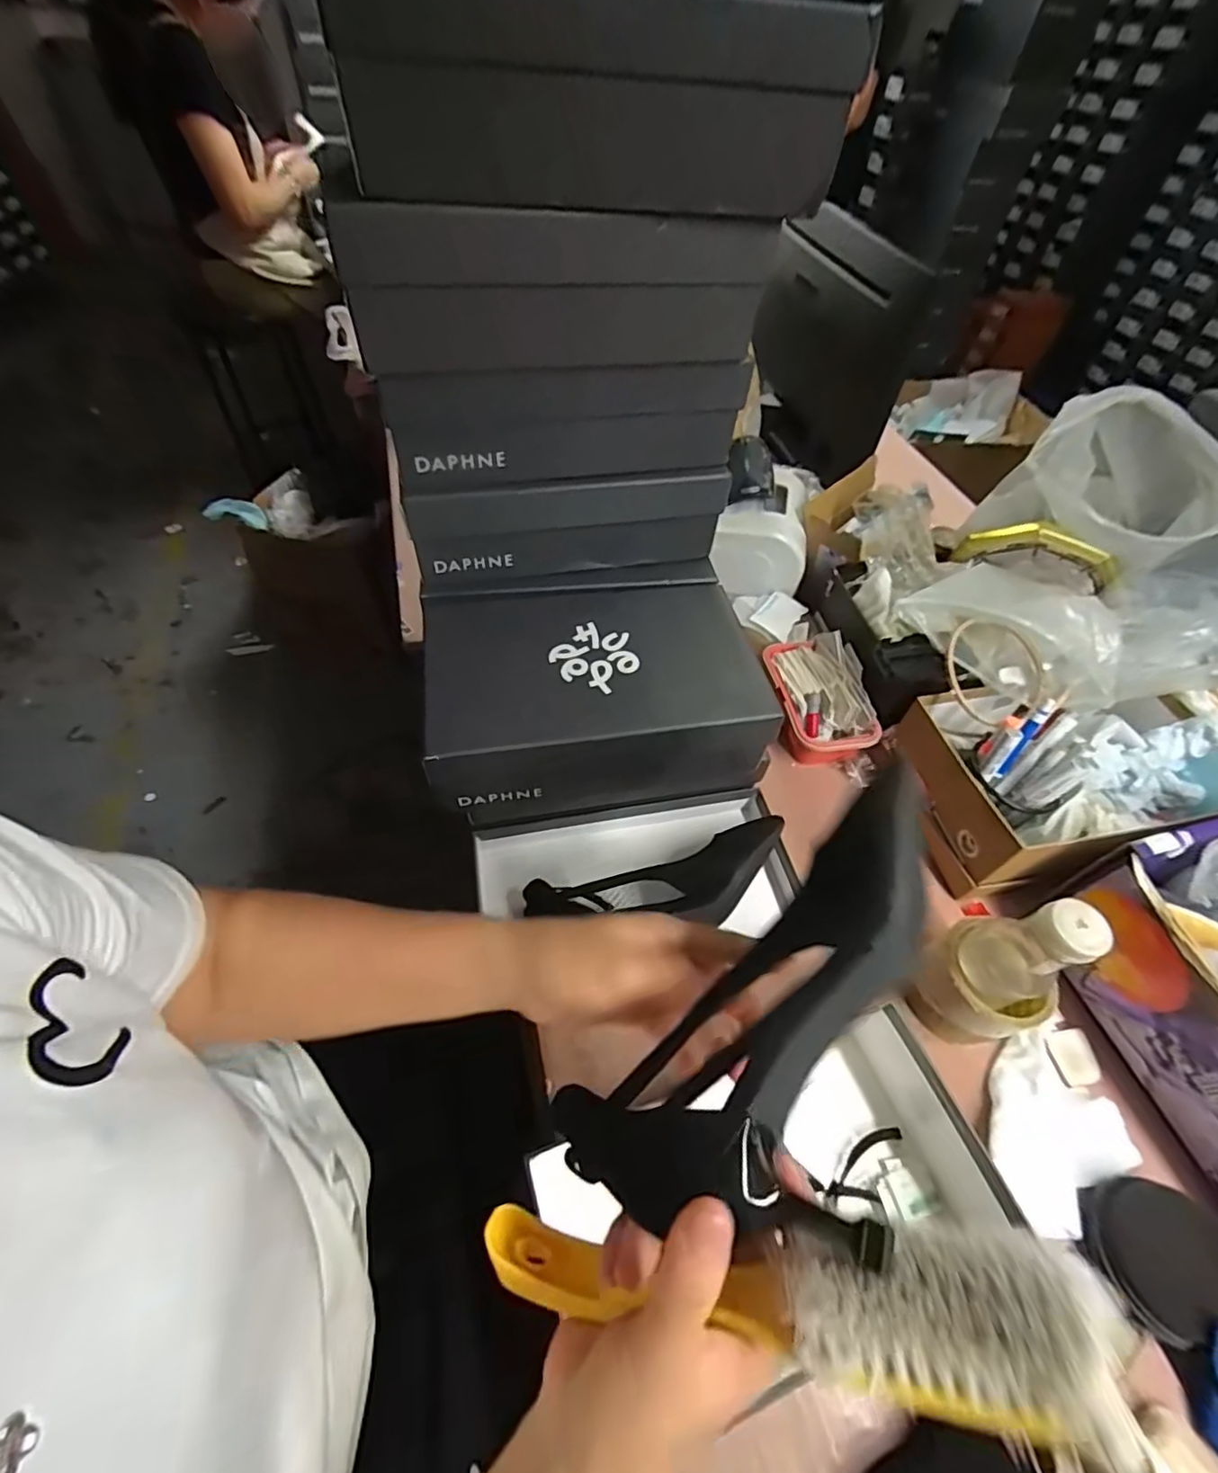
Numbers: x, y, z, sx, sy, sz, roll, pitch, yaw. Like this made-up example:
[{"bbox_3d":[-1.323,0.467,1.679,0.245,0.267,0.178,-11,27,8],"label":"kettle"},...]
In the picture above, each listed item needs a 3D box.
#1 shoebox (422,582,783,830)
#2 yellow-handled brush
[{"bbox_3d":[-0.011,-0.035,0.589,0.307,0.139,0.188,-7,54,-8],"label":"shoebox"},{"bbox_3d":[0.053,0.214,0.226,0.228,0.032,0.046,-17,49,25],"label":"yellow-handled brush"}]

